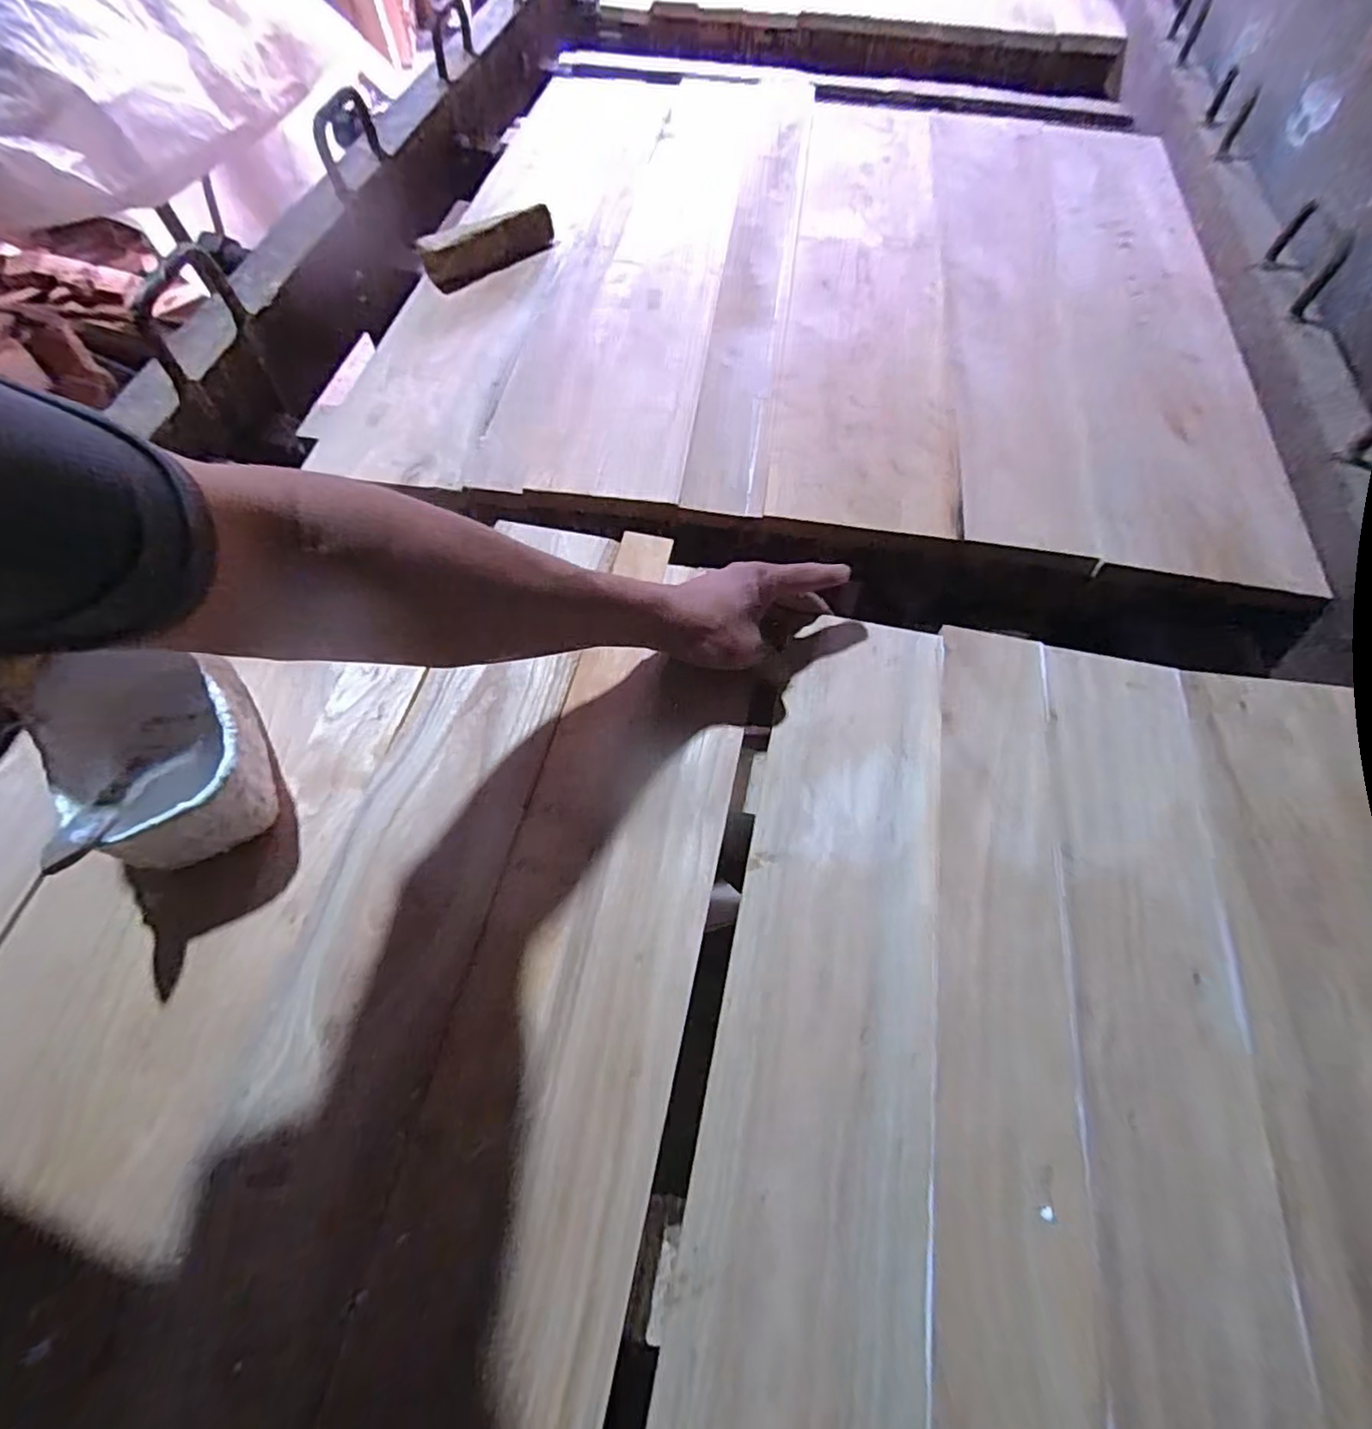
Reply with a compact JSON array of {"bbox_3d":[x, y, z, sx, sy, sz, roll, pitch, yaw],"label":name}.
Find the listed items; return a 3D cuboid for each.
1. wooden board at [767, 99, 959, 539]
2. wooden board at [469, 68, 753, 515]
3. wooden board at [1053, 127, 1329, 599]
[{"bbox_3d":[0.223,-0.559,0.780,0.176,0.014,0.897,8,61,4],"label":"wooden board"},{"bbox_3d":[-0.045,-0.621,0.810,0.199,0.020,0.964,6,61,3],"label":"wooden board"},{"bbox_3d":[0.543,-0.499,0.758,0.176,0.019,0.898,11,62,6],"label":"wooden board"}]

